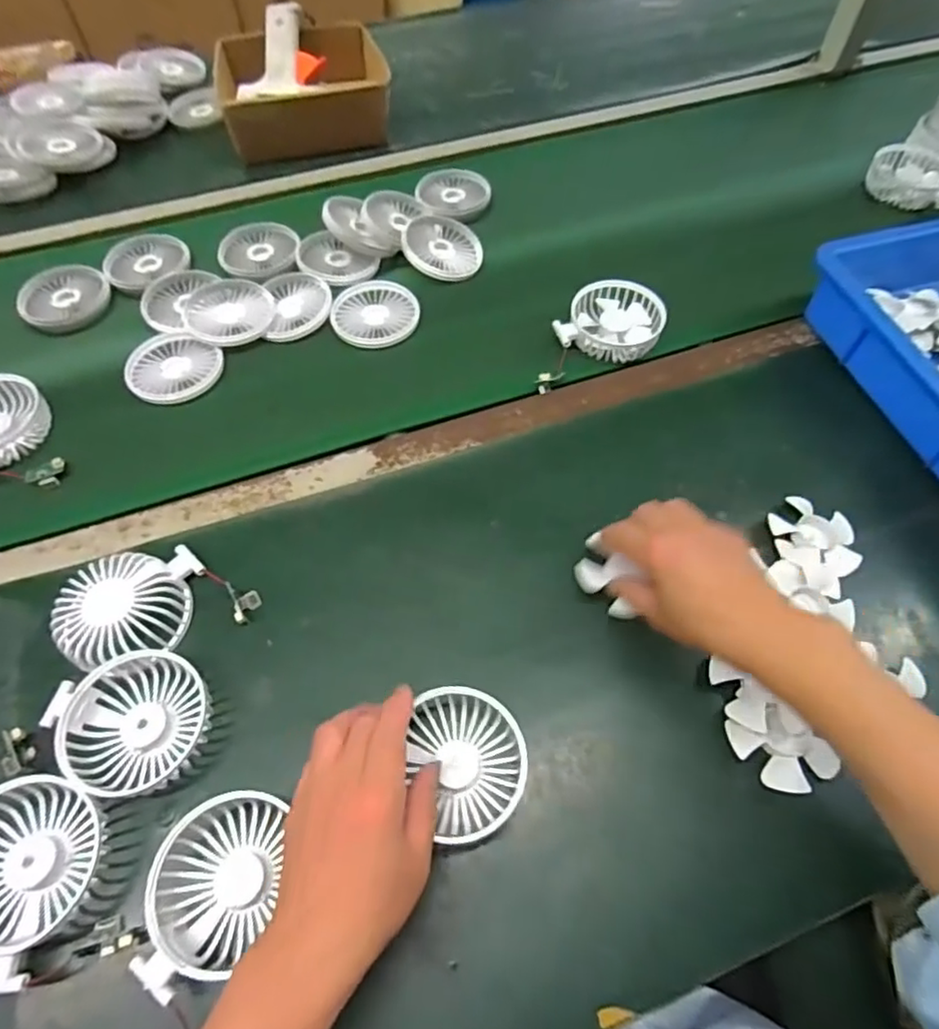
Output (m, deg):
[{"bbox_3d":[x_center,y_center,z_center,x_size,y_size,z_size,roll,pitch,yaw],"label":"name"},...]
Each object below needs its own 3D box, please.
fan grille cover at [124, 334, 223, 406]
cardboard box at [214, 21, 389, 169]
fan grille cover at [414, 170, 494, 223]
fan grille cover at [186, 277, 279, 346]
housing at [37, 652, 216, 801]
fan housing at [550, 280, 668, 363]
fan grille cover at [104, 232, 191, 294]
[{"bbox_3d":[-0.284,-0.143,0.589,0.086,0.013,0.086,-25,61,-15],"label":"fan grille cover"},{"bbox_3d":[-0.217,-0.562,0.815,0.210,0.068,0.209,-13,58,-8],"label":"cardboard box"},{"bbox_3d":[-0.019,-0.383,0.728,0.087,0.011,0.090,3,58,2],"label":"fan grille cover"},{"bbox_3d":[-0.242,-0.210,0.619,0.084,0.011,0.095,-12,58,-7],"label":"fan grille cover"},{"bbox_3d":[-0.220,0.136,0.401,0.082,0.030,0.084,0,58,0],"label":"housing"},{"bbox_3d":[0.145,-0.196,0.604,0.094,0.025,0.099,20,60,13],"label":"fan housing"},{"bbox_3d":[-0.363,-0.285,0.680,0.087,0.016,0.087,-35,64,-20],"label":"fan grille cover"}]

